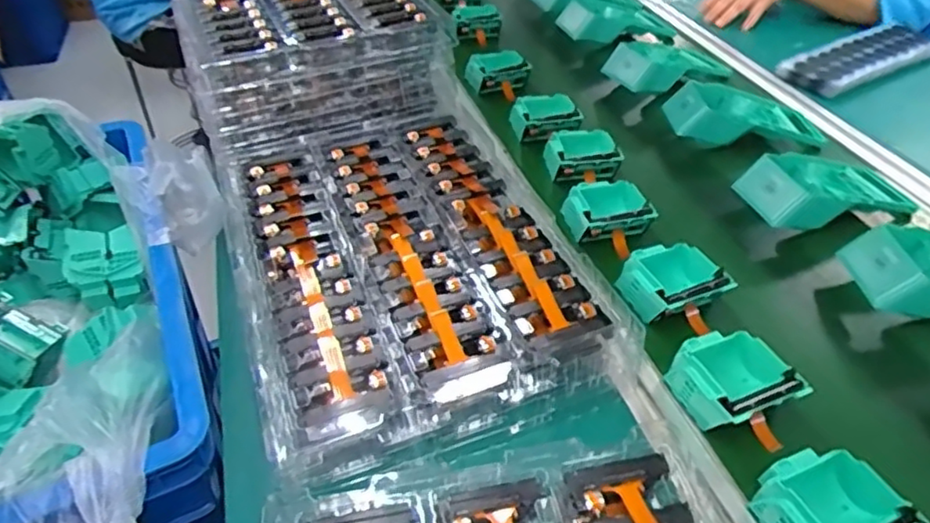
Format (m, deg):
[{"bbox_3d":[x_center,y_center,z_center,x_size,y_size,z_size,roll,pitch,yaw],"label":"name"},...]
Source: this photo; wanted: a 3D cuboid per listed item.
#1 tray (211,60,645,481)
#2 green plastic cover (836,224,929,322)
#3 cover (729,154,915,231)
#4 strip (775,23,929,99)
[{"bbox_3d":[-0.065,-0.026,0.557,0.275,0.039,0.395,-16,45,-16],"label":"tray"},{"bbox_3d":[0.449,0.008,0.570,0.195,0.053,0.091,-3,43,-2],"label":"green plastic cover"},{"bbox_3d":[0.384,-0.082,0.669,0.190,0.055,0.098,-11,44,-11],"label":"cover"},{"bbox_3d":[0.593,-0.301,0.919,0.275,0.030,0.103,-23,47,-22],"label":"strip"}]

